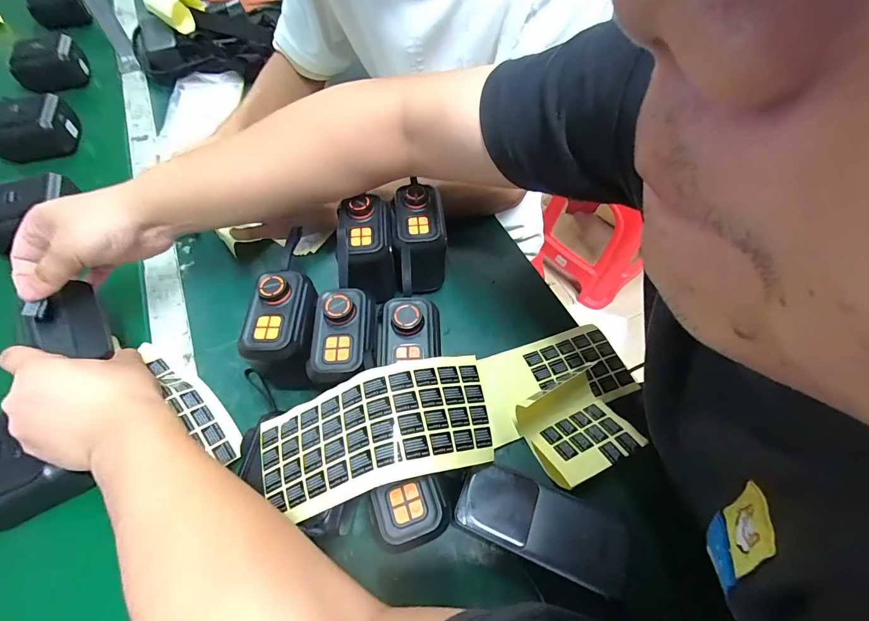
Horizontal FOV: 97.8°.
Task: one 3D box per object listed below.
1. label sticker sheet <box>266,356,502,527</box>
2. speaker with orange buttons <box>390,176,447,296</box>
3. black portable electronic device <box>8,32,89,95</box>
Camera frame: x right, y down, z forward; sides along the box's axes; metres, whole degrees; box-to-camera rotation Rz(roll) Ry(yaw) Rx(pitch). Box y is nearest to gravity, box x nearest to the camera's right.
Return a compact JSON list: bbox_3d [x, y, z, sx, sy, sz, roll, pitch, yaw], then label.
[{"bbox_3d":[-0.045,0.091,0.287,0.179,0.046,0.084,-14,63,-8],"label":"label sticker sheet"},{"bbox_3d":[-0.017,-0.080,0.420,0.053,0.093,0.080,-8,62,-5],"label":"speaker with orange buttons"},{"bbox_3d":[-0.667,-0.426,0.657,0.105,0.070,0.075,-35,67,-17],"label":"black portable electronic device"}]

